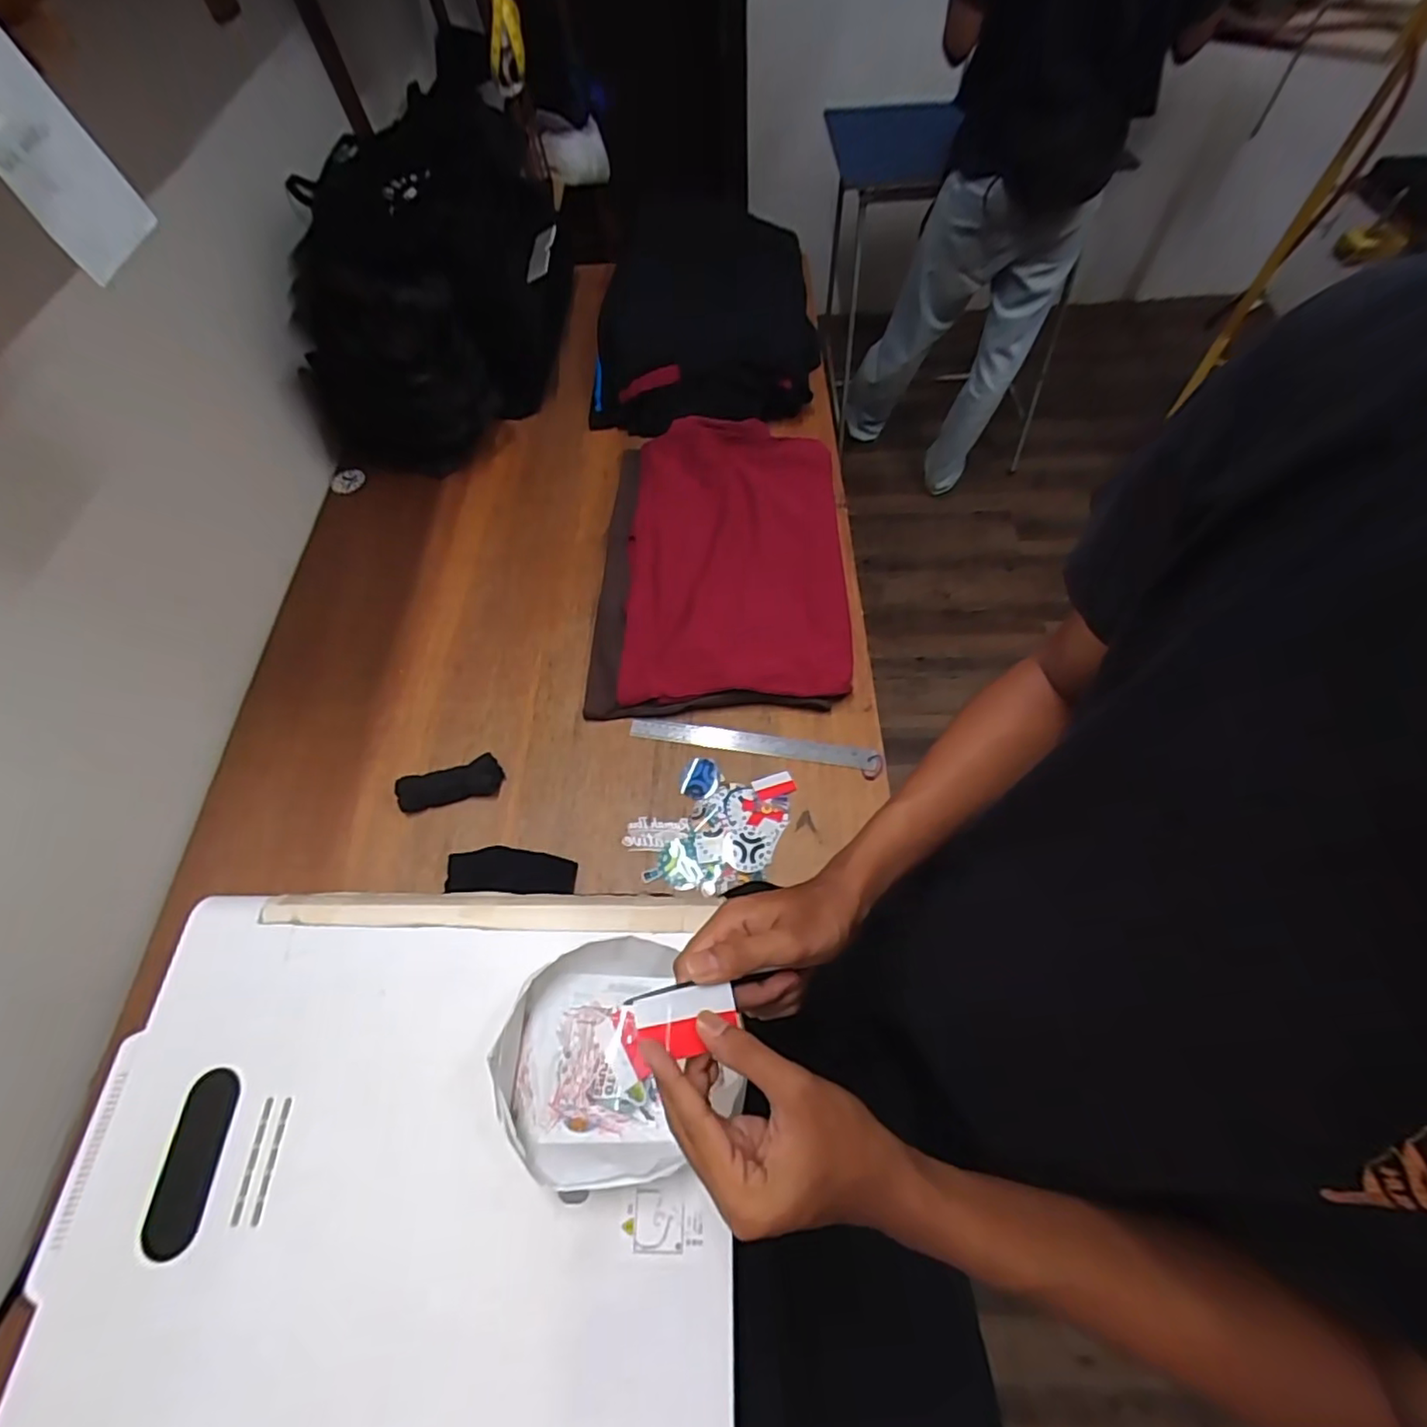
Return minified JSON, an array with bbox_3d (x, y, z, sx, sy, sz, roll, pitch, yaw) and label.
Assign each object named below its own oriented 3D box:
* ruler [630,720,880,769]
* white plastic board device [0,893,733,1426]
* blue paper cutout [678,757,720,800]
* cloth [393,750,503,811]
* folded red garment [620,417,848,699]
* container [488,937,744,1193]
[{"bbox_3d":[0.052,0.040,0.825,0.323,0.006,0.028,8,71,6],"label":"ruler"},{"bbox_3d":[-0.242,0.346,0.489,0.493,0.035,0.399,-1,64,2],"label":"white plastic board device"},{"bbox_3d":[-0.019,0.084,0.804,0.051,0.006,0.058,-4,63,1],"label":"blue paper cutout"},{"bbox_3d":[-0.337,0.092,0.802,0.129,0.028,0.048,-14,62,-6],"label":"cloth"},{"bbox_3d":[0.036,-0.246,0.947,0.328,0.053,0.519,1,62,2],"label":"folded red garment"},{"bbox_3d":[-0.084,0.270,0.491,0.161,0.051,0.160,-1,62,1],"label":"container"}]

